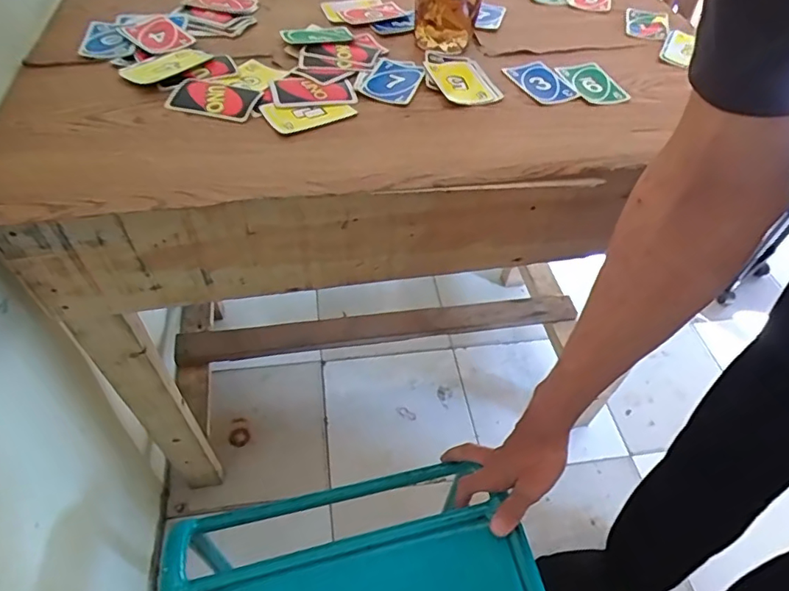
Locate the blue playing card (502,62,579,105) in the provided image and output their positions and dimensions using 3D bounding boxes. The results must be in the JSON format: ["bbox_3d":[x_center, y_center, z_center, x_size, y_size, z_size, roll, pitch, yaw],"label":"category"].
[{"bbox_3d":[0.168,-0.246,0.600,0.057,0.004,0.087,-18,55,-15],"label":"blue playing card"}]

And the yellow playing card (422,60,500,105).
[{"bbox_3d":[0.074,-0.241,0.586,0.060,0.005,0.088,-11,56,-13],"label":"yellow playing card"}]

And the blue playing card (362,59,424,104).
[{"bbox_3d":[0.000,-0.239,0.577,0.055,0.006,0.089,17,51,3],"label":"blue playing card"}]

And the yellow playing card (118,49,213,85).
[{"bbox_3d":[-0.244,-0.249,0.560,0.094,0.007,0.050,-36,58,-30],"label":"yellow playing card"}]

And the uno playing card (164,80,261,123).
[{"bbox_3d":[-0.182,-0.200,0.526,0.085,0.009,0.062,9,54,1],"label":"uno playing card"}]

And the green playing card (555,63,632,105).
[{"bbox_3d":[0.228,-0.248,0.601,0.053,0.005,0.082,-11,49,-12],"label":"green playing card"}]

